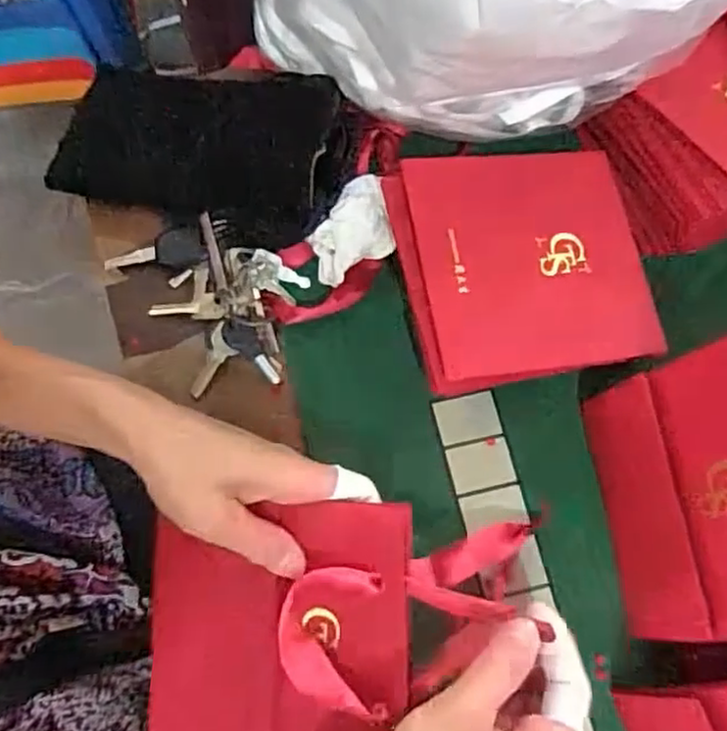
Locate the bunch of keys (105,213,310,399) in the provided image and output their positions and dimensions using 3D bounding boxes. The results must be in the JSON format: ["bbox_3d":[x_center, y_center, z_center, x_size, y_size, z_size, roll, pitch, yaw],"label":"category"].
[{"bbox_3d":[-0.096,-0.049,0.459,0.102,0.023,0.129,-30,76,-10],"label":"bunch of keys"}]

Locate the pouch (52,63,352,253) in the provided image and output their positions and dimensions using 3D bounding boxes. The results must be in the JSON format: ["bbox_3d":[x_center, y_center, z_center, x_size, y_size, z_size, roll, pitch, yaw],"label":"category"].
[{"bbox_3d":[-0.112,-0.149,0.468,0.205,0.032,0.124,6,80,11],"label":"pouch"}]

